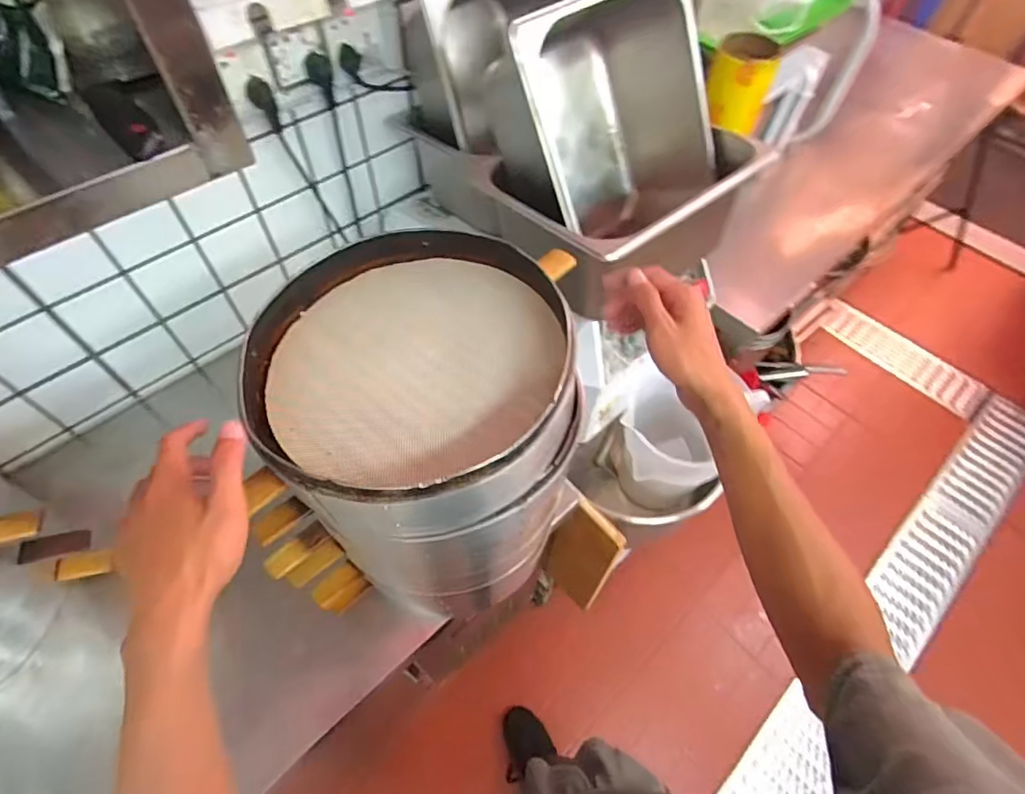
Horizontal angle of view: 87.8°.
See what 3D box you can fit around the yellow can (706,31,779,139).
[{"bbox_3d":[0.323,-0.450,0.761,0.081,0.089,0.083,15,58,8],"label":"yellow can"}]

